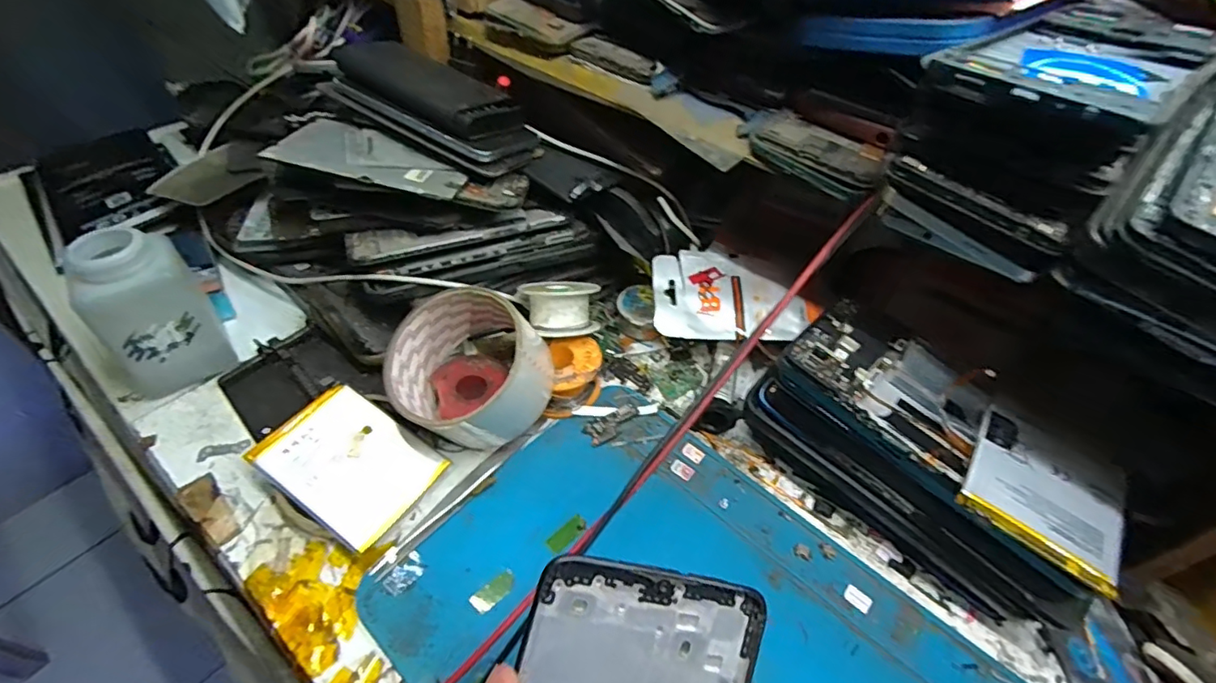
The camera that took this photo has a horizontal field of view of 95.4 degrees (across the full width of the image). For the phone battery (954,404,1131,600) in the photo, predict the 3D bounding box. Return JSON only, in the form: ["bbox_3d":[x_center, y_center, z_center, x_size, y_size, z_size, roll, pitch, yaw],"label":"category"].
[{"bbox_3d":[0.197,0.066,0.249,0.062,0.009,0.067,29,52,21],"label":"phone battery"}]

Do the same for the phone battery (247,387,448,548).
[{"bbox_3d":[-0.140,0.065,0.300,0.086,0.005,0.062,32,52,15],"label":"phone battery"}]

